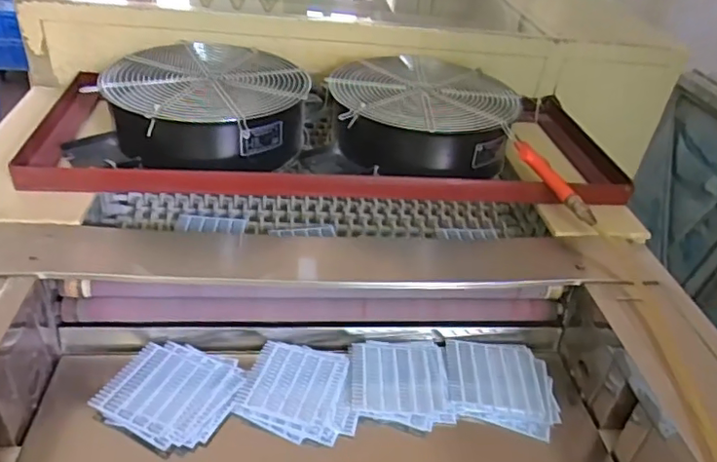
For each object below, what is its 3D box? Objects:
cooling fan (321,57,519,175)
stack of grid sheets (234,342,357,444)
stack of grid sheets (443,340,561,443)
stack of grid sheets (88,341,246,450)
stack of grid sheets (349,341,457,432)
[{"bbox_3d":[0.113,-0.197,1.008,0.321,0.123,0.261,0,37,-11],"label":"cooling fan"},{"bbox_3d":[-0.071,0.200,0.716,0.142,0.015,0.131,10,36,3],"label":"stack of grid sheets"},{"bbox_3d":[0.191,0.205,0.760,0.145,0.016,0.138,8,36,1],"label":"stack of grid sheets"},{"bbox_3d":[-0.225,0.194,0.691,0.145,0.014,0.137,17,37,13],"label":"stack of grid sheets"},{"bbox_3d":[0.054,0.196,0.741,0.127,0.010,0.132,2,36,-8],"label":"stack of grid sheets"}]

